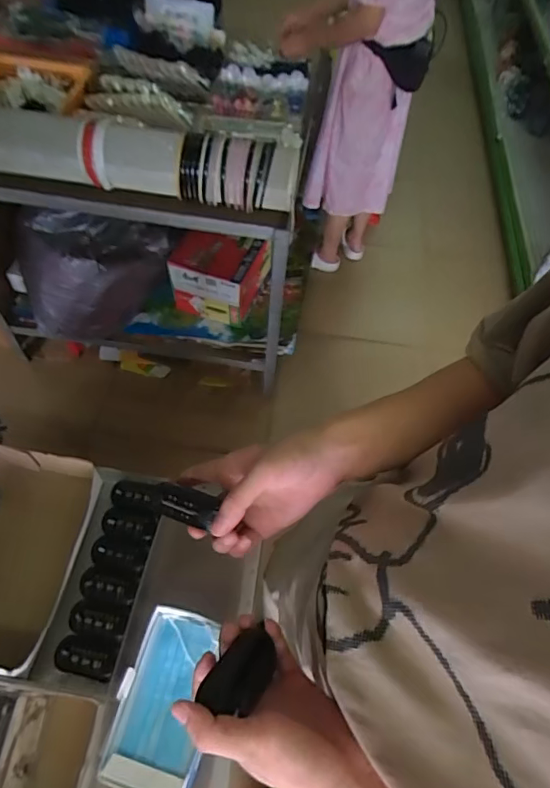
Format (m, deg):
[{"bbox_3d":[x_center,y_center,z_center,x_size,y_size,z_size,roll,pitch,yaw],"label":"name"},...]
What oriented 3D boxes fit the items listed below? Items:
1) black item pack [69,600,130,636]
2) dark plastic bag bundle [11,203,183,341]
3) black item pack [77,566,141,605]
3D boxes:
[{"bbox_3d":[-0.241,0.305,0.659,0.076,0.013,0.041,5,56,-1],"label":"black item pack"},{"bbox_3d":[-0.603,-0.384,1.572,0.521,0.360,0.228,2,56,-3],"label":"dark plastic bag bundle"},{"bbox_3d":[-0.235,0.269,0.681,0.078,0.017,0.044,5,56,-1],"label":"black item pack"}]

